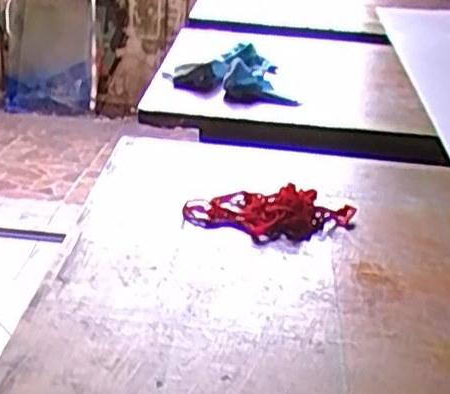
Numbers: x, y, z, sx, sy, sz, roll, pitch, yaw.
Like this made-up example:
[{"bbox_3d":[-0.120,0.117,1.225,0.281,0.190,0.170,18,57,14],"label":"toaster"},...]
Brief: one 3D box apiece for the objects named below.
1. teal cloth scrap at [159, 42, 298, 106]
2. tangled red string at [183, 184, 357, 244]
[{"bbox_3d":[0.001,-0.164,0.954,0.156,0.036,0.192,-1,27,-9],"label":"teal cloth scrap"},{"bbox_3d":[0.038,0.009,0.585,0.137,0.024,0.066,3,26,-3],"label":"tangled red string"}]

